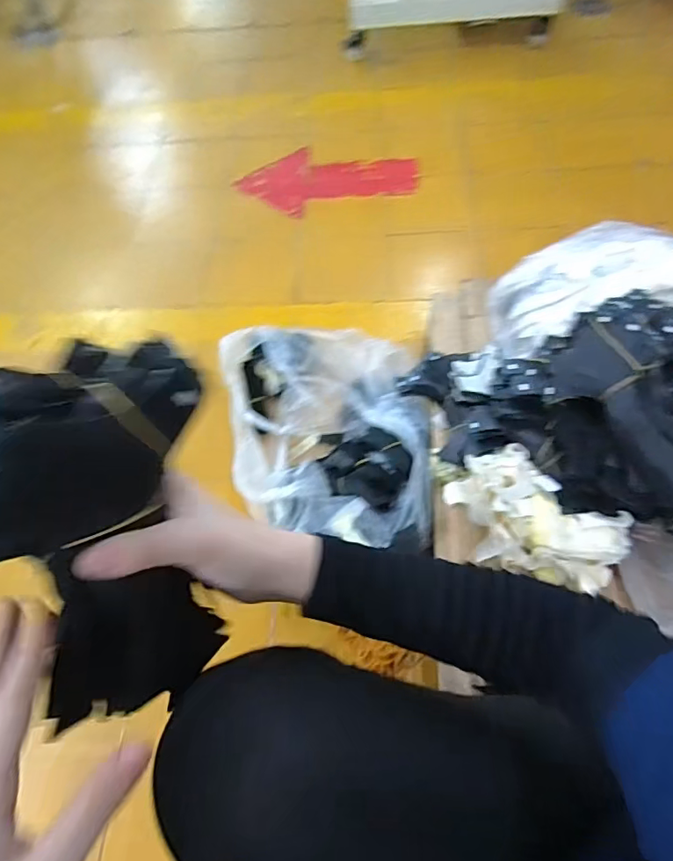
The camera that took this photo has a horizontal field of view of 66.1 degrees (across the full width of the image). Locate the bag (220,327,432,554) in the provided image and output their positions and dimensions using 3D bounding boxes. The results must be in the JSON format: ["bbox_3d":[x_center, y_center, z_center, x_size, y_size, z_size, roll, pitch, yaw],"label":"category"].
[{"bbox_3d":[-0.031,0.011,0.840,0.351,0.136,0.402,2,62,6],"label":"bag"}]

